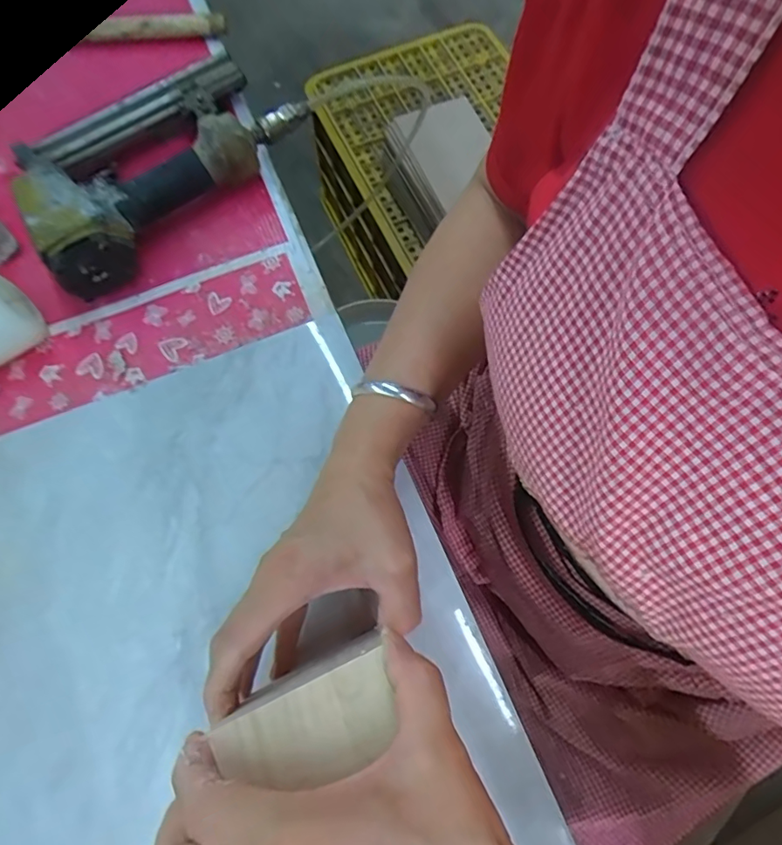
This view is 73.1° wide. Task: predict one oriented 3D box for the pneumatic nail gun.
[{"bbox_3d":[-0.203,-0.232,0.455,0.252,0.060,0.149,-41,76,-12],"label":"pneumatic nail gun"}]

